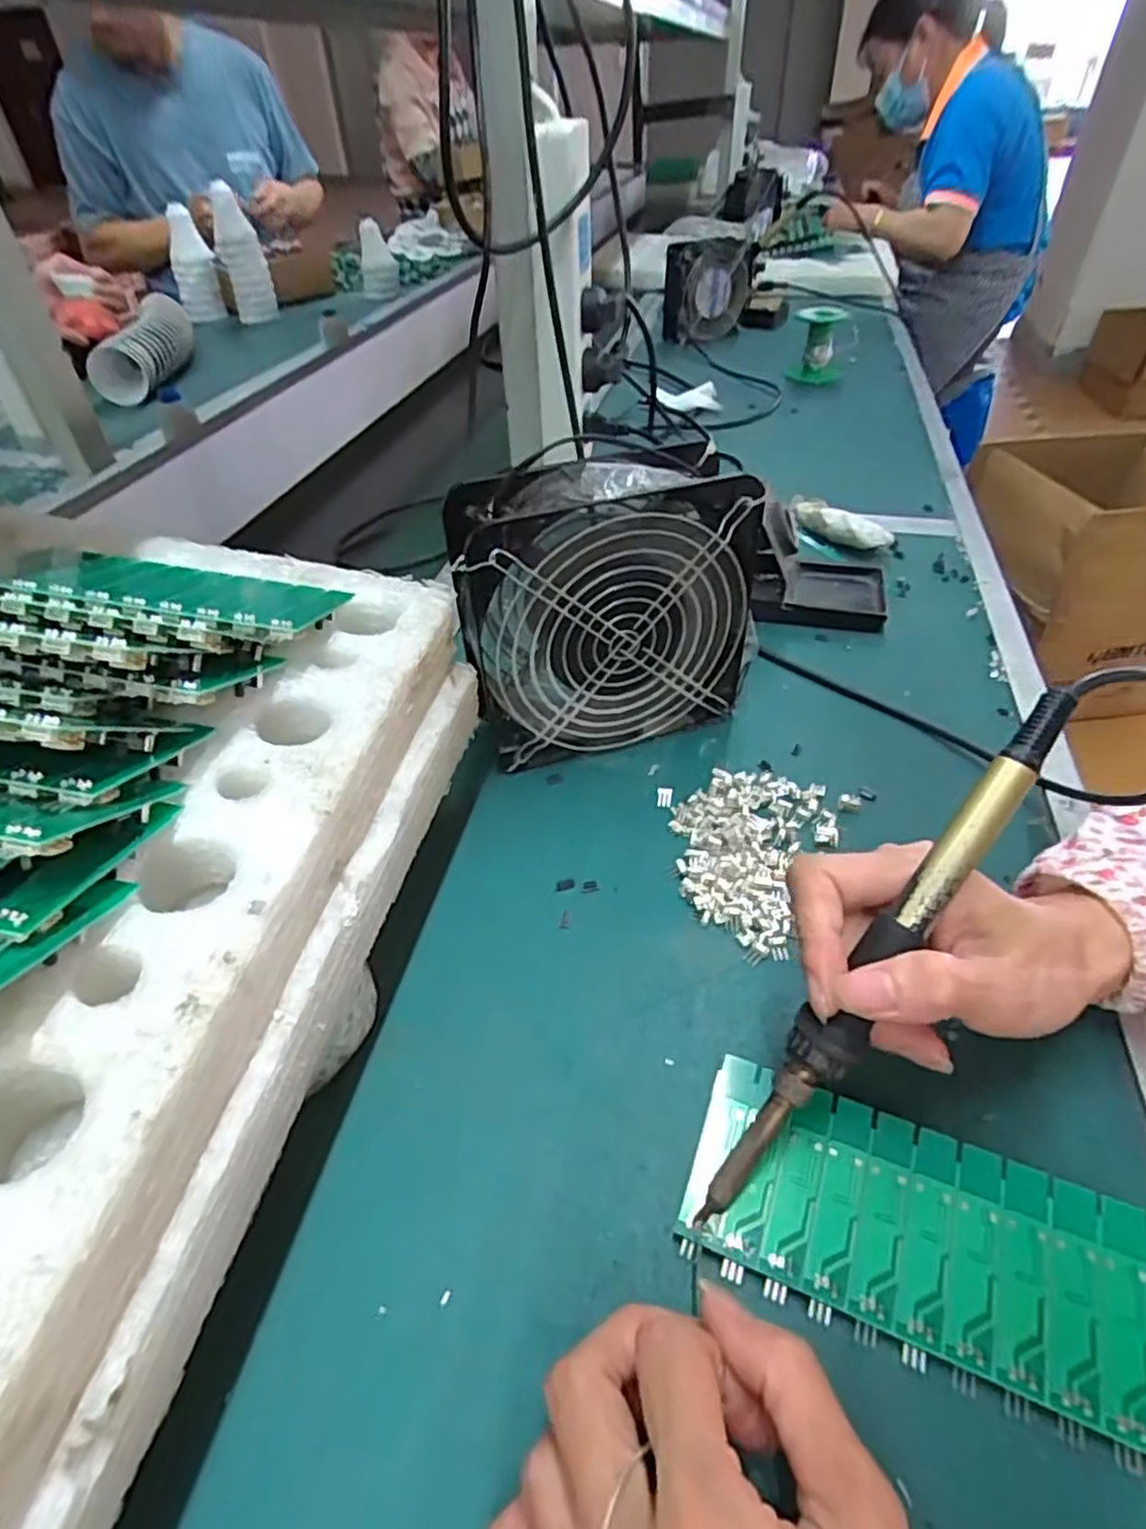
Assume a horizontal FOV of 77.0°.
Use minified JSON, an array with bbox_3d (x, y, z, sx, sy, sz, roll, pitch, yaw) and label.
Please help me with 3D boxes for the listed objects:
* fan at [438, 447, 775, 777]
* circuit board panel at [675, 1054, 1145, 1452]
[{"bbox_3d":[0.021,-0.084,0.388,0.159,0.152,0.056,-15,45,-13],"label":"fan"},{"bbox_3d":[0.110,0.153,0.240,0.138,0.015,0.062,14,47,18],"label":"circuit board panel"}]

